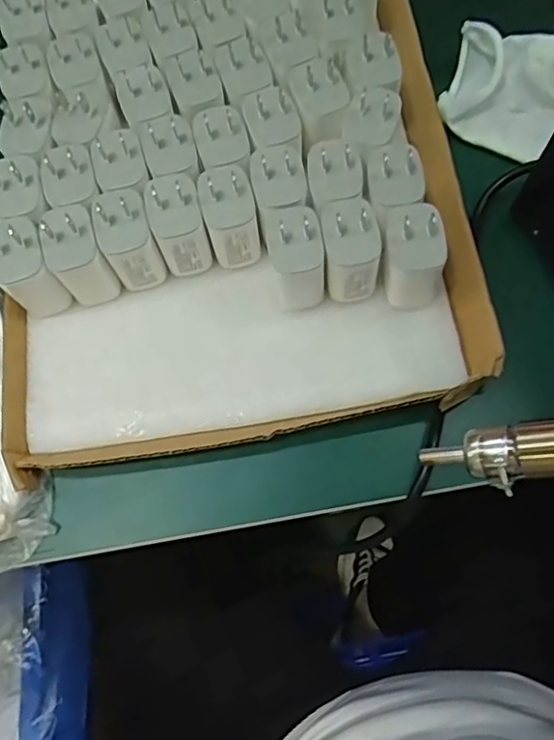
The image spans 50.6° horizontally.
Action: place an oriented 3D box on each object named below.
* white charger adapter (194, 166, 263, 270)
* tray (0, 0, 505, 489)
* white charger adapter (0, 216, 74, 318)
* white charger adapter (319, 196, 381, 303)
[{"bbox_3d":[-0.027,-0.088,0.336,0.029,0.044,0.041,-17,72,-4],"label":"white charger adapter"},{"bbox_3d":[-0.029,-0.125,0.351,0.270,0.056,0.325,-8,72,-1],"label":"tray"},{"bbox_3d":[-0.143,-0.059,0.336,0.030,0.046,0.040,-20,72,-5],"label":"white charger adapter"},{"bbox_3d":[0.040,-0.068,0.330,0.028,0.045,0.045,-9,72,-1],"label":"white charger adapter"}]

